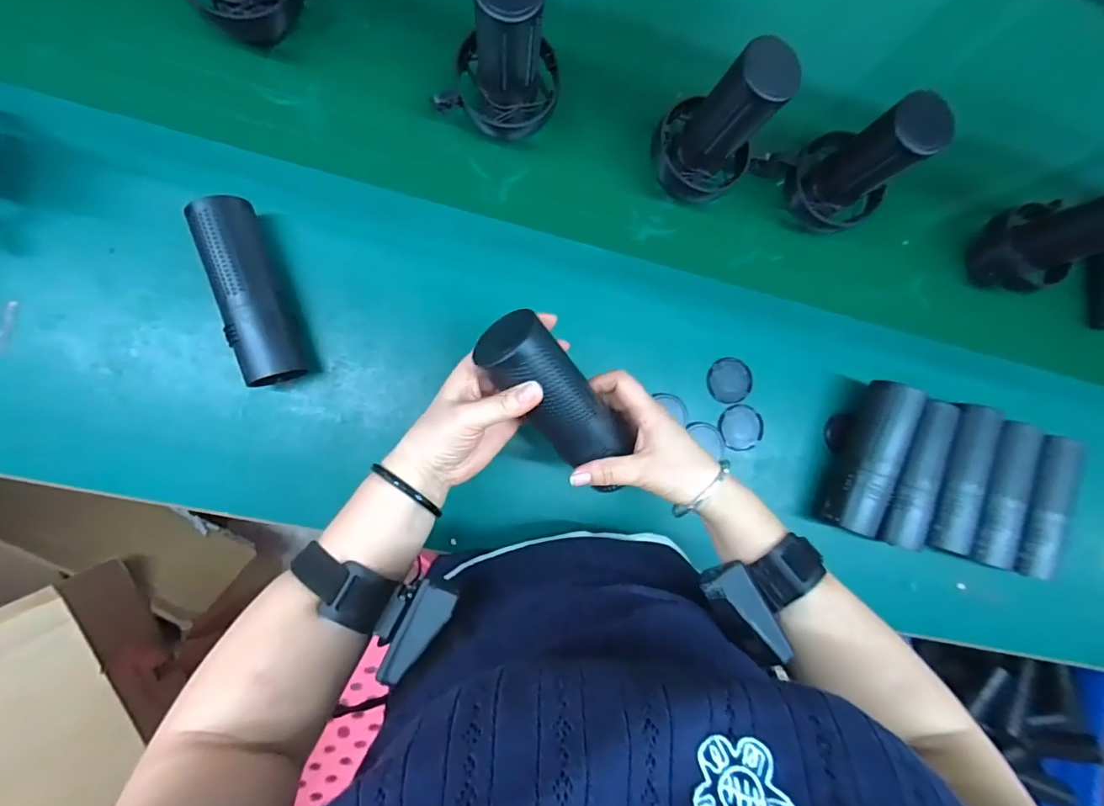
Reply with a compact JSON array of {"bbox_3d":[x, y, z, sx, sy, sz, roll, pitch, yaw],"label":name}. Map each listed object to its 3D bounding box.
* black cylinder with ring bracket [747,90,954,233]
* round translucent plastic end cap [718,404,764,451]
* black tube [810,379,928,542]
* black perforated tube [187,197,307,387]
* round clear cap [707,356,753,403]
[{"bbox_3d":[0.286,-0.230,0.478,0.086,0.153,0.116,-36,94,-7],"label":"black cylinder with ring bracket"},{"bbox_3d":[0.209,0.027,0.546,0.051,0.004,0.048,-2,89,-8],"label":"round translucent plastic end cap"},{"bbox_3d":[0.340,0.059,0.540,0.058,0.060,0.162,22,86,-7],"label":"black tube"},{"bbox_3d":[-0.272,-0.100,0.457,0.053,0.057,0.167,-19,92,-8],"label":"black perforated tube"},{"bbox_3d":[0.197,-0.025,0.544,0.050,0.007,0.049,0,89,-8],"label":"round clear cap"}]

